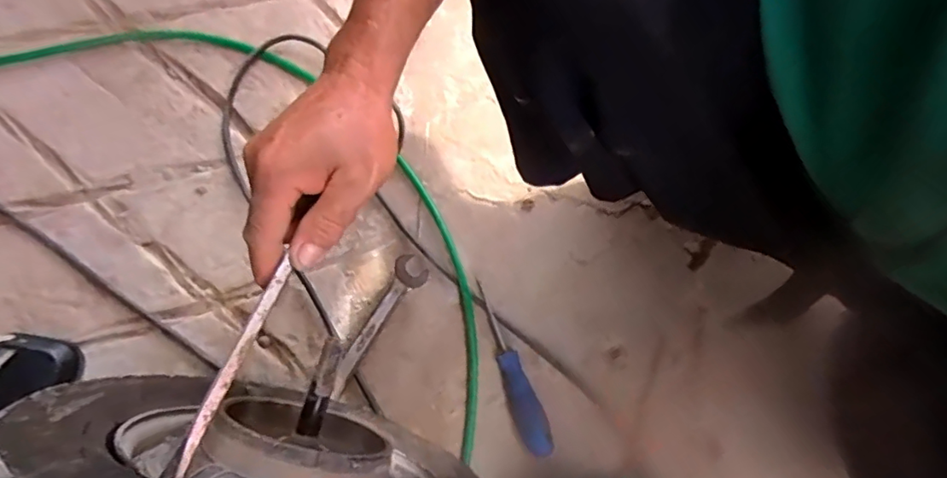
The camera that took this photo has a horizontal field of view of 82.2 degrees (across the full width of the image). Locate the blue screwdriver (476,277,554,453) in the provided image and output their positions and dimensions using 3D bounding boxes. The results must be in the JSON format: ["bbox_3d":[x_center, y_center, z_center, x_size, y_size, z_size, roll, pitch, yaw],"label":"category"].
[{"bbox_3d":[0.037,0.127,0.542,0.027,0.021,0.172,-20,75,-5],"label":"blue screwdriver"}]

